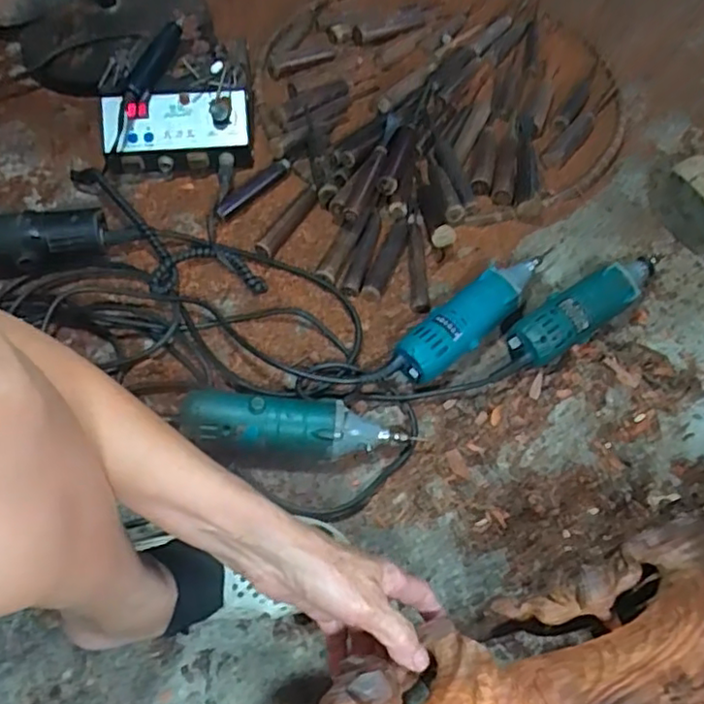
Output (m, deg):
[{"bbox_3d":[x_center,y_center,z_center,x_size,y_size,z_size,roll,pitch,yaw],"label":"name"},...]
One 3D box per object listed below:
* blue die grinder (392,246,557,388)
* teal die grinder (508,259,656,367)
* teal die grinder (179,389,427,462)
[{"bbox_3d":[0.131,-0.039,0.691,0.213,0.054,0.056,-38,65,-19],"label":"blue die grinder"},{"bbox_3d":[0.252,-0.047,0.702,0.209,0.058,0.054,-32,63,-19],"label":"teal die grinder"},{"bbox_3d":[-0.050,0.073,0.613,0.207,0.061,0.047,3,57,2],"label":"teal die grinder"}]

